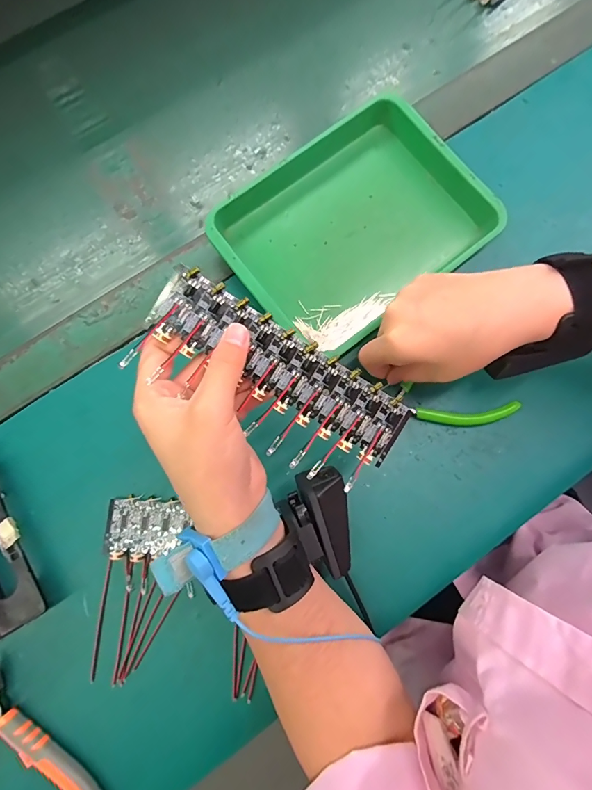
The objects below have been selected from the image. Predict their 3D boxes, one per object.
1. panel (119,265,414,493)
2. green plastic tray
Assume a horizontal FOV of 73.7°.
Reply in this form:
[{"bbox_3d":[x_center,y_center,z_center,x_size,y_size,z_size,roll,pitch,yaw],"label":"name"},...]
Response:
[{"bbox_3d":[-0.011,-0.005,0.232,0.161,0.007,0.066,30,90,-10],"label":"panel"},{"bbox_3d":[0.046,-0.147,0.342,0.210,0.033,0.168,-37,79,-6],"label":"green plastic tray"}]

